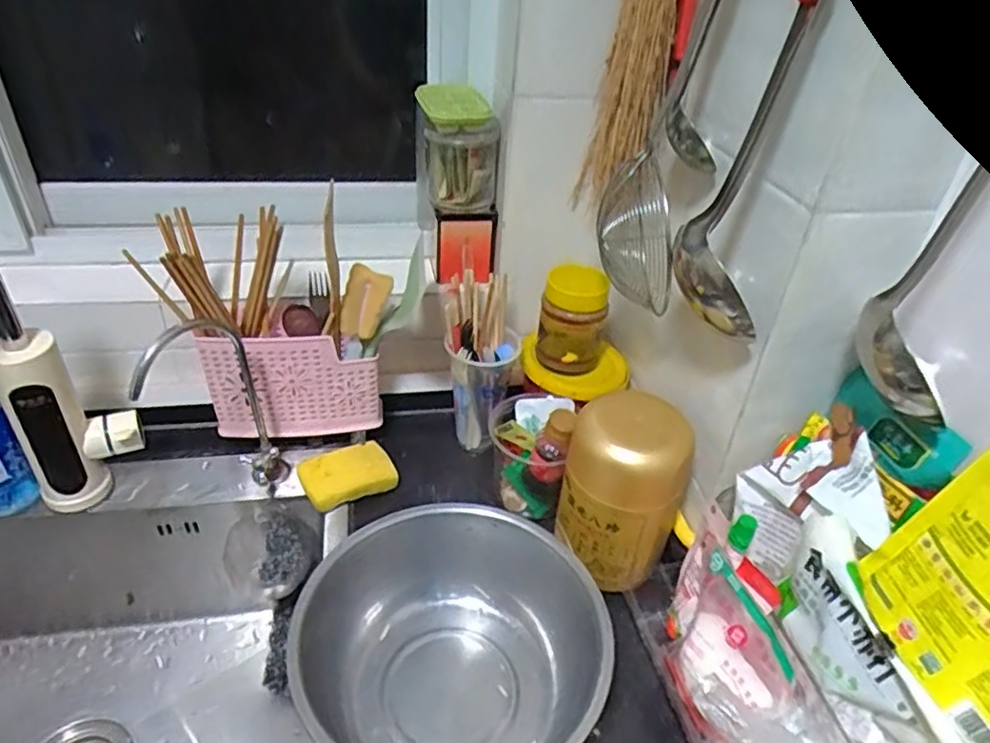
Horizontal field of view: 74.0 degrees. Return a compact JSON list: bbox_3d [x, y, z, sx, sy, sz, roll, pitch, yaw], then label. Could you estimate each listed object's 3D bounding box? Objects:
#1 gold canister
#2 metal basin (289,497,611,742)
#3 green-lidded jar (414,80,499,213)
[{"bbox_3d":[0.124,0.112,0.641,0.110,0.158,0.110,32,45,30],"label":"gold canister"},{"bbox_3d":[-0.041,0.242,0.550,0.226,0.109,0.235,3,38,-2],"label":"metal basin"},{"bbox_3d":[-0.043,-0.262,0.771,0.087,0.122,0.086,3,38,-2],"label":"green-lidded jar"}]

